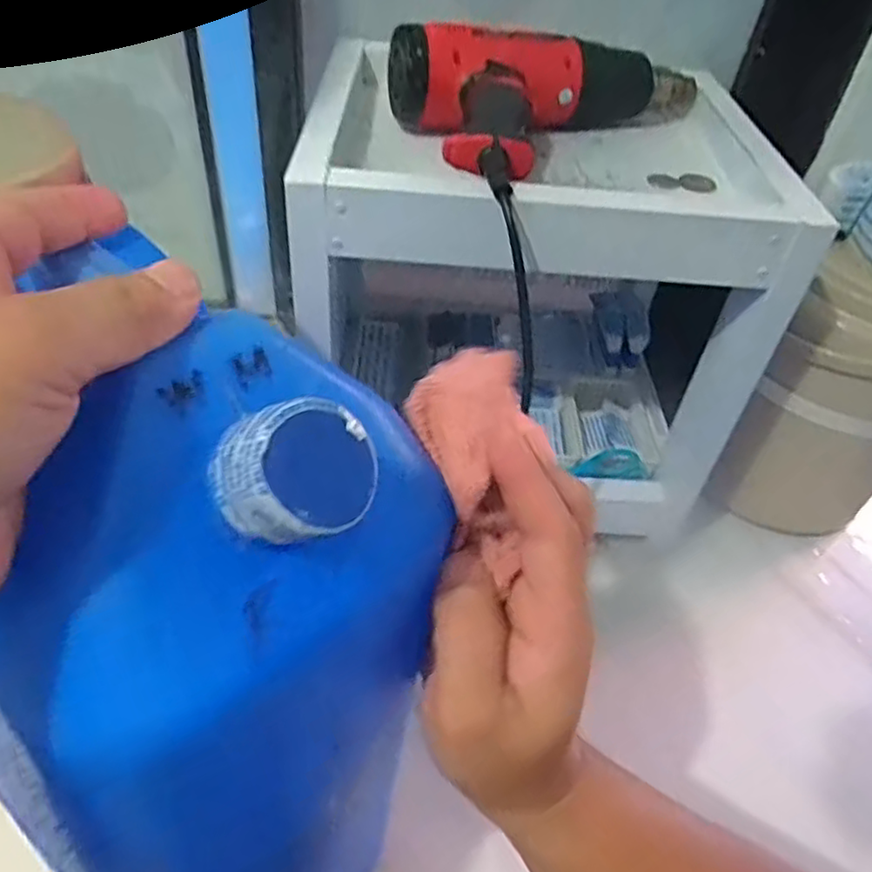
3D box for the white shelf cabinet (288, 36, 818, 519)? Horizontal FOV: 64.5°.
[{"bbox_3d":[0.085,-0.140,0.644,0.373,0.309,0.321,5,46,-2],"label":"white shelf cabinet"}]

